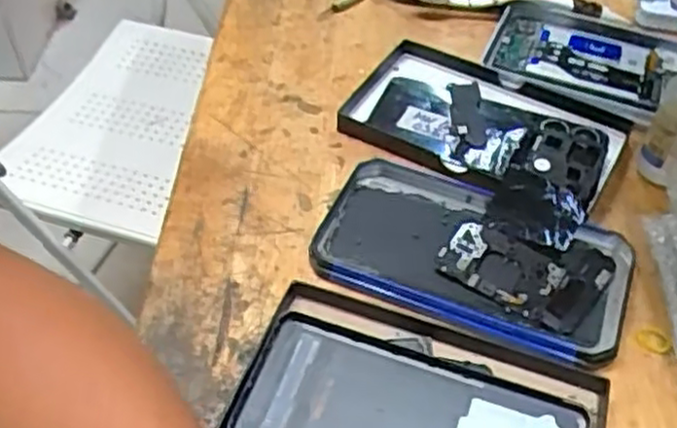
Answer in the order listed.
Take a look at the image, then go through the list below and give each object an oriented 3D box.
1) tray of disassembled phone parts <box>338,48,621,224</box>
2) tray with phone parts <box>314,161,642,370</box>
[{"bbox_3d":[0.098,-0.056,0.507,0.172,0.022,0.104,25,52,20],"label":"tray of disassembled phone parts"},{"bbox_3d":[0.077,0.026,0.437,0.175,0.011,0.102,20,51,17],"label":"tray with phone parts"}]

